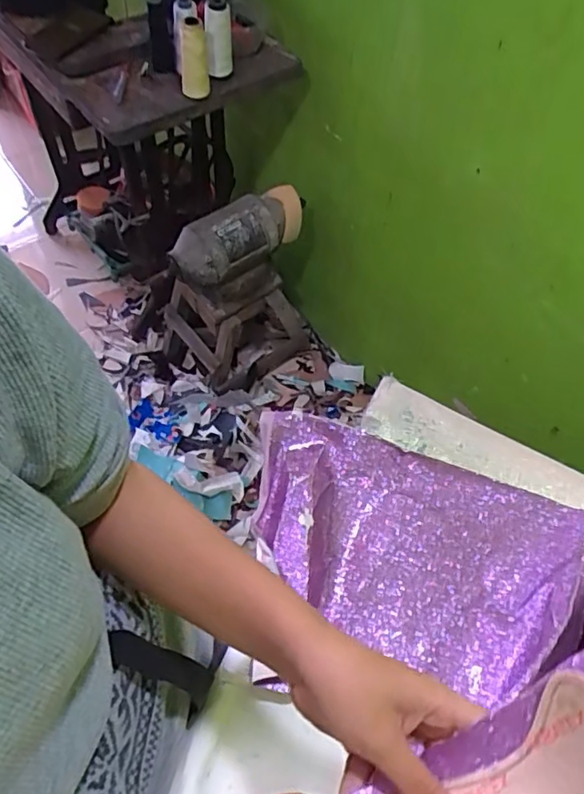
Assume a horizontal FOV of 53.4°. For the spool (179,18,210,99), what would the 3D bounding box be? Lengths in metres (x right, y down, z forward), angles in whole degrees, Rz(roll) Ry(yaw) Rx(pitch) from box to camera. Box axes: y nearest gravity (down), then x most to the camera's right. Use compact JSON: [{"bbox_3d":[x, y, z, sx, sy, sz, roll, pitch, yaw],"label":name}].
[{"bbox_3d":[-0.163,-0.553,0.952,0.050,0.103,0.051,-8,60,-8],"label":"spool"}]

